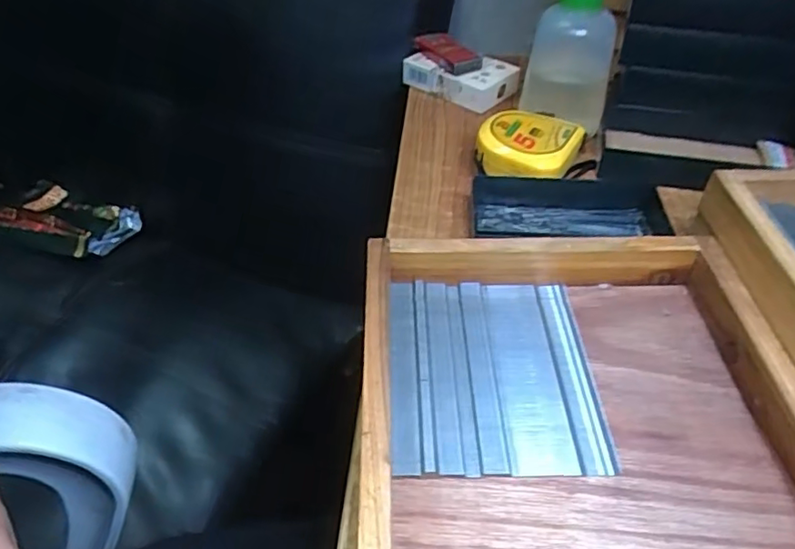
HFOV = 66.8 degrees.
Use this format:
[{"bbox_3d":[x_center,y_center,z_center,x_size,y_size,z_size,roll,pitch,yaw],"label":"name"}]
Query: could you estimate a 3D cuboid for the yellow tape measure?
[{"bbox_3d":[0.093,-0.089,0.433,0.063,0.034,0.068,22,48,23],"label":"yellow tape measure"}]

